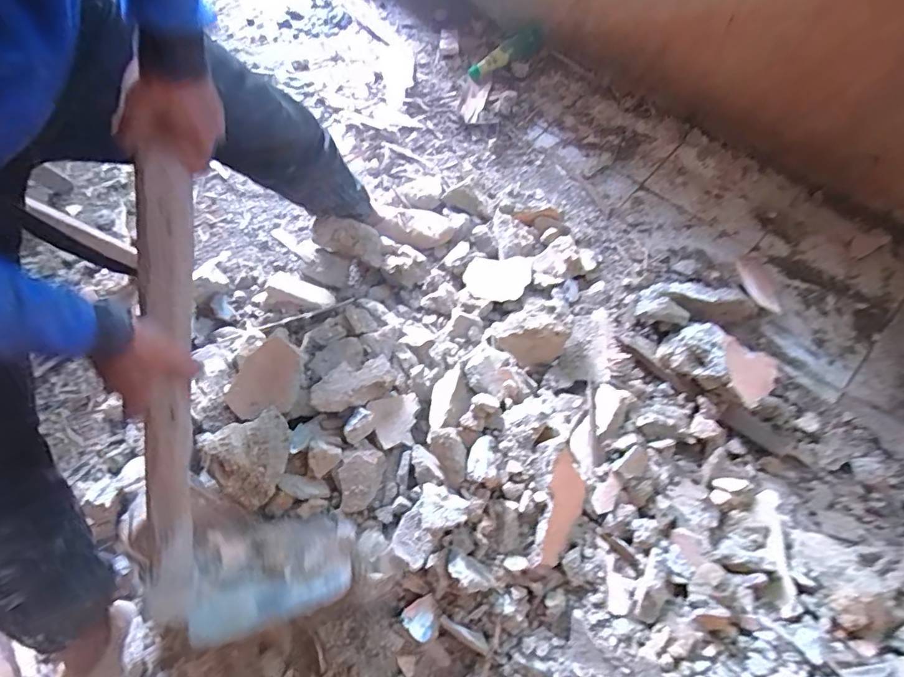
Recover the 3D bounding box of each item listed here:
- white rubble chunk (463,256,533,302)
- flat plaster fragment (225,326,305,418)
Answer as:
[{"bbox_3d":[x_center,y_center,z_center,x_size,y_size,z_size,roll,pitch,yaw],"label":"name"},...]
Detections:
[{"bbox_3d":[0.099,-0.131,1.073,0.136,0.035,0.113,13,67,9],"label":"white rubble chunk"},{"bbox_3d":[-0.286,0.068,0.761,0.142,0.027,0.113,-37,67,13],"label":"flat plaster fragment"}]

